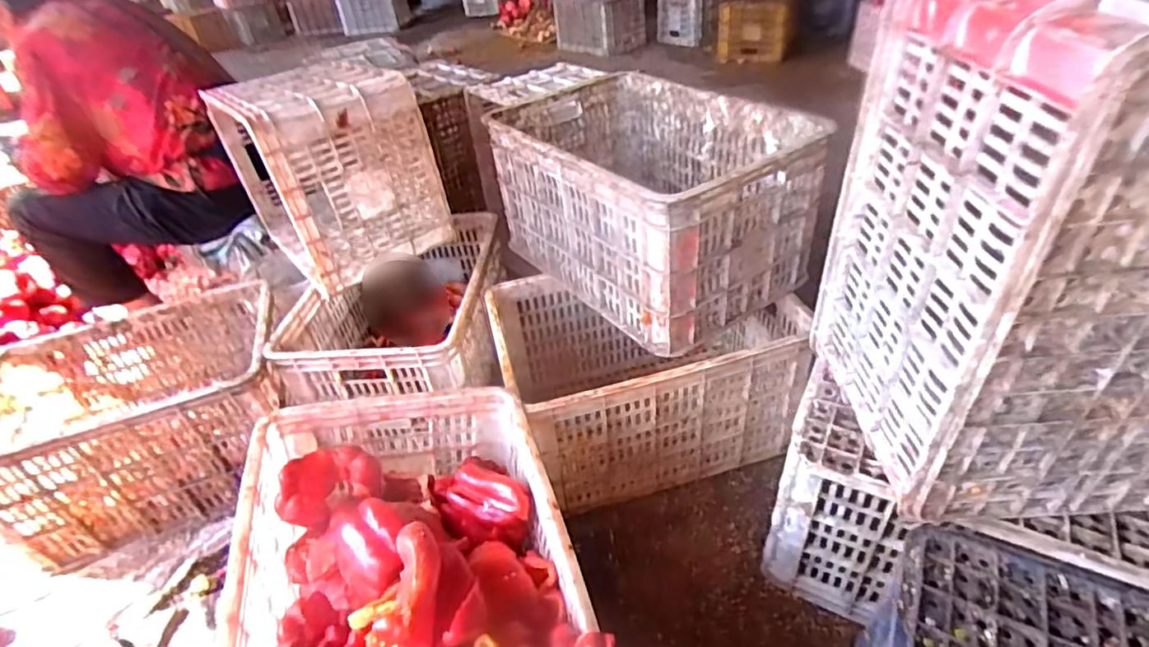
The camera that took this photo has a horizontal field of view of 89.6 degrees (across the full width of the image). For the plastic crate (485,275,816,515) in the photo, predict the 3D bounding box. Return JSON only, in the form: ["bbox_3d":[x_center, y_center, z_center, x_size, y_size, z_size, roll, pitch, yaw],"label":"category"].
[{"bbox_3d":[0.129,0.093,1.090,0.495,0.294,0.368,-10,38,-4],"label":"plastic crate"}]

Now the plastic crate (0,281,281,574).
[{"bbox_3d":[-0.819,0.173,1.126,0.517,0.257,0.369,-17,39,-13],"label":"plastic crate"}]

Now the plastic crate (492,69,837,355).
[{"bbox_3d":[0.111,-0.243,1.064,0.357,0.268,0.570,-27,42,-24],"label":"plastic crate"}]

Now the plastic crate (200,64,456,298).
[{"bbox_3d":[-0.539,-0.356,1.235,0.286,0.322,0.547,-29,43,-26],"label":"plastic crate"}]

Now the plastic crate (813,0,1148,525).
[{"bbox_3d":[0.497,-0.078,0.583,0.335,0.479,0.297,-5,38,2],"label":"plastic crate"}]

